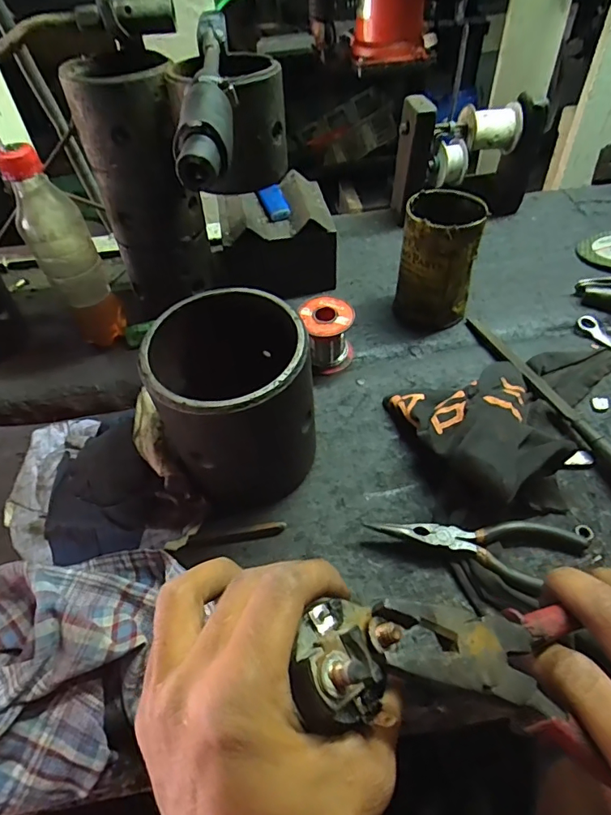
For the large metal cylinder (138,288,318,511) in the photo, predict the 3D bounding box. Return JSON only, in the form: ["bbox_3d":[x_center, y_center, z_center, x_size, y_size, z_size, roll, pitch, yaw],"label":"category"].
[{"bbox_3d":[-0.052,-0.007,0.362,0.112,0.132,0.113,-2,47,2],"label":"large metal cylinder"}]

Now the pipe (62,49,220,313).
[{"bbox_3d":[-0.146,-0.201,0.449,0.089,0.197,0.093,-17,49,-12],"label":"pipe"}]

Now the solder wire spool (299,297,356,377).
[{"bbox_3d":[0.021,-0.069,0.462,0.051,0.056,0.048,-2,51,3],"label":"solder wire spool"}]

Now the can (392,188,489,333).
[{"bbox_3d":[0.132,-0.141,0.478,0.078,0.116,0.075,1,50,-1],"label":"can"}]

